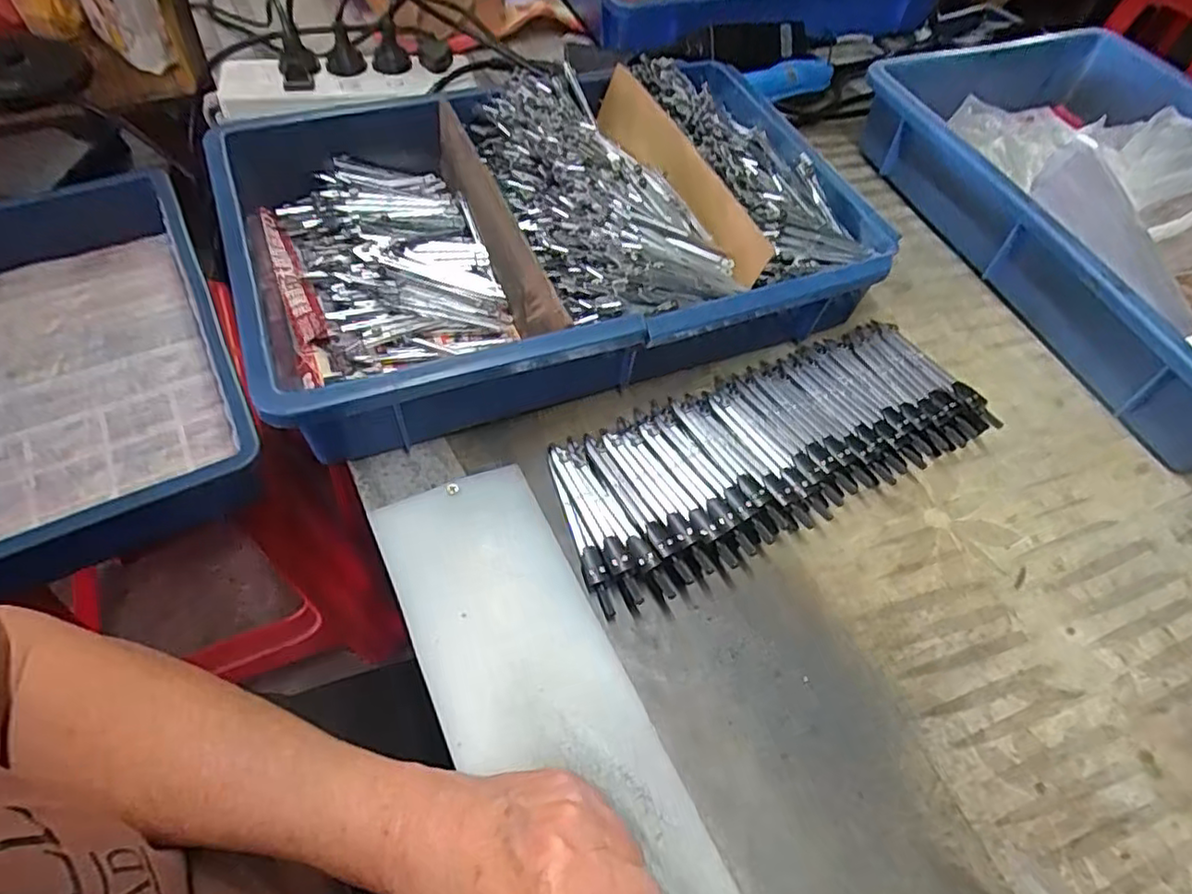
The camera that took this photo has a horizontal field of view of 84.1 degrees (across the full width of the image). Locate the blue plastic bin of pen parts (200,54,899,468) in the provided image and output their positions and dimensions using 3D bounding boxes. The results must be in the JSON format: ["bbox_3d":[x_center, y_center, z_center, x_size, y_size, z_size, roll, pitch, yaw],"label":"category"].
[{"bbox_3d":[-0.028,-0.165,0.485,0.428,0.089,0.283,-18,58,-15],"label":"blue plastic bin of pen parts"}]

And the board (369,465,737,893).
[{"bbox_3d":[0.001,0.177,0.299,0.090,0.010,0.396,-21,60,-17],"label":"board"}]

